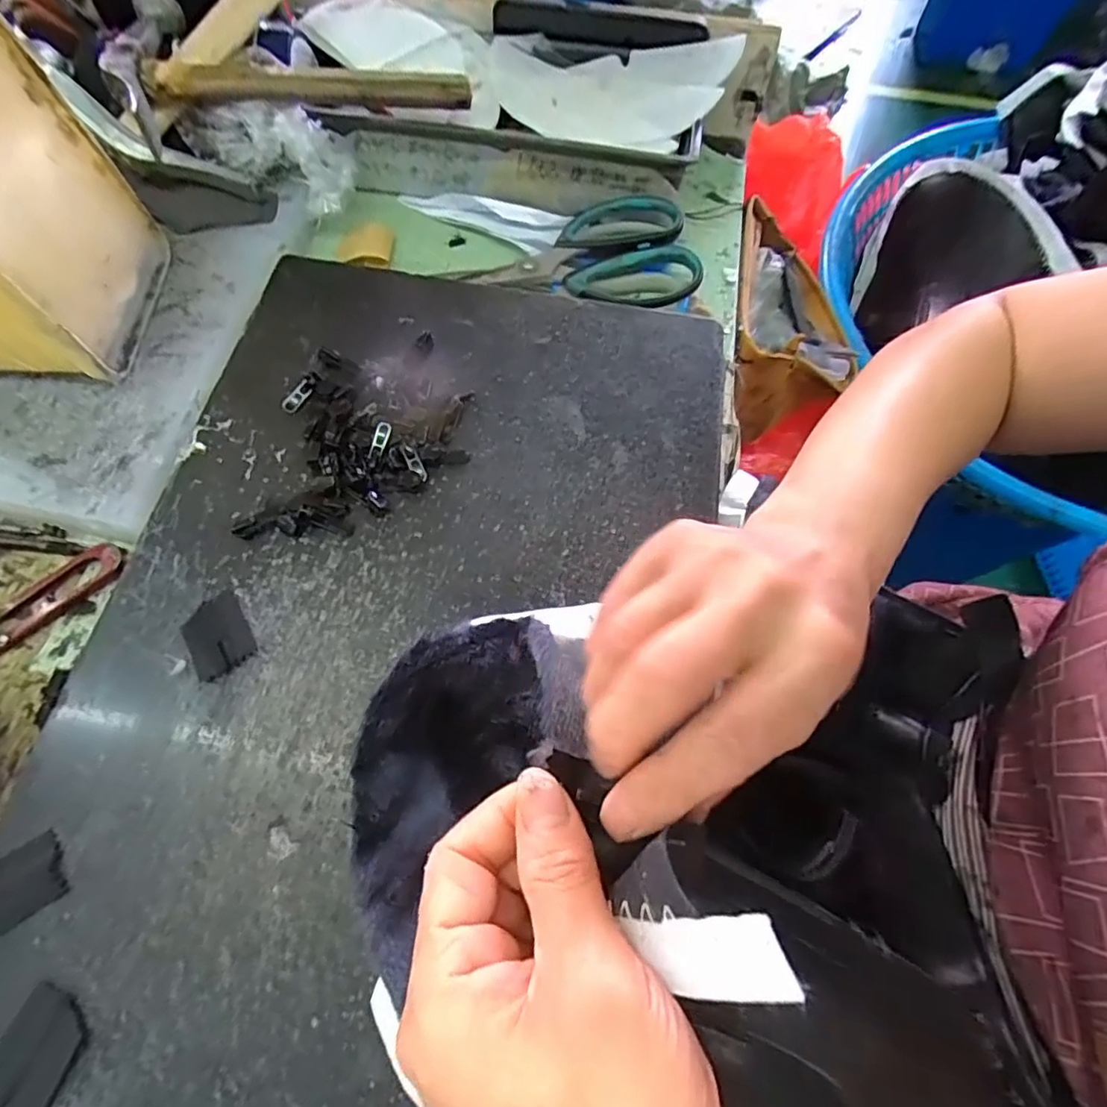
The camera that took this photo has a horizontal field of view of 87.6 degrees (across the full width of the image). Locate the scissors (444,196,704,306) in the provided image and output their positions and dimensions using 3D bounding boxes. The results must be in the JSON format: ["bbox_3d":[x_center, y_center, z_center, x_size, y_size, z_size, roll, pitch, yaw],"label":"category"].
[{"bbox_3d":[0.017,-0.212,0.408,0.165,0.021,0.094,1,67,-2],"label":"scissors"}]

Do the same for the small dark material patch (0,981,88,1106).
[{"bbox_3d":[-0.196,0.190,0.216,0.030,0.005,0.040,19,68,6],"label":"small dark material patch"}]

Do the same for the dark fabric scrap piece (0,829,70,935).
[{"bbox_3d":[-0.225,0.140,0.238,0.043,0.004,0.027,-32,72,-16],"label":"dark fabric scrap piece"}]

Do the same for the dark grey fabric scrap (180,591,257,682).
[{"bbox_3d":[-0.165,0.039,0.283,0.028,0.004,0.039,-30,71,-13],"label":"dark grey fabric scrap"}]

